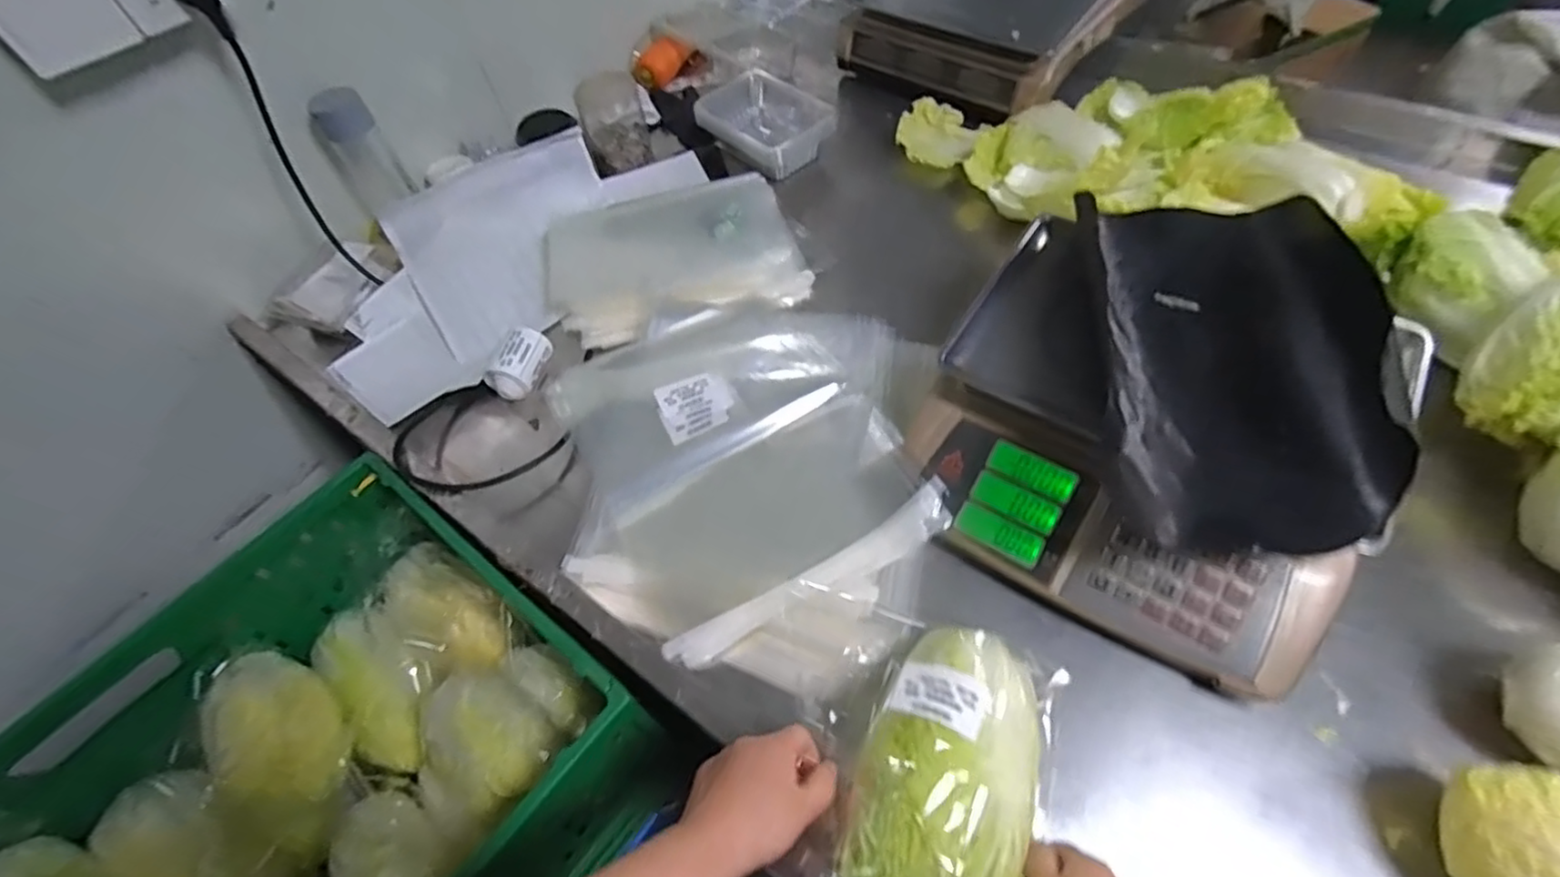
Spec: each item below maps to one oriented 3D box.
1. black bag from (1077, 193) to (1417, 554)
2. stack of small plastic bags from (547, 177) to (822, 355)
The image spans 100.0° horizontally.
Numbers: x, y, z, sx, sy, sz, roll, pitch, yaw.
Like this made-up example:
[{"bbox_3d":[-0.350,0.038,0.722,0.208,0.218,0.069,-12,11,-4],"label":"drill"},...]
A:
[{"bbox_3d":[0.357,-0.073,0.540,0.188,0.088,0.337,3,57,7],"label":"black bag"},{"bbox_3d":[-0.125,-0.218,0.782,0.297,0.072,0.202,-21,57,-9],"label":"stack of small plastic bags"}]

